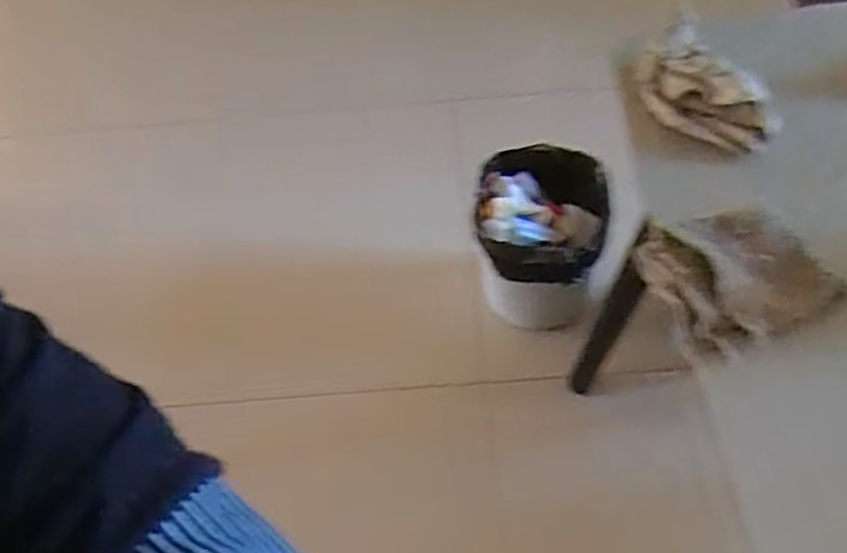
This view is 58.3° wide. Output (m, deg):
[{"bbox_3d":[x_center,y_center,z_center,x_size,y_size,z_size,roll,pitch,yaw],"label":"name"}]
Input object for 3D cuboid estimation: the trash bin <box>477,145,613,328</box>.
[{"bbox_3d":[0.208,-0.042,1.390,0.225,0.285,0.241,7,54,9],"label":"trash bin"}]

